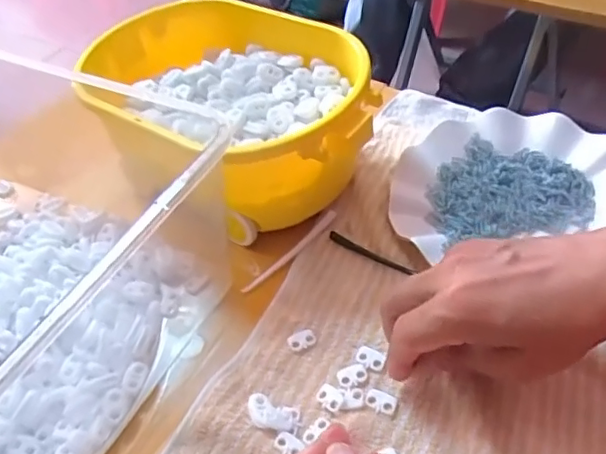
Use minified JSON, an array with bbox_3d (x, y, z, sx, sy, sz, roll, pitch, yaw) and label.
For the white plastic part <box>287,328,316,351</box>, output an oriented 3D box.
[{"bbox_3d":[-0.001,0.075,0.381,0.019,0.004,0.013,-21,49,-10],"label":"white plastic part"}]

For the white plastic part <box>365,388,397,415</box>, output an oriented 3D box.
[{"bbox_3d":[0.047,0.105,0.346,0.019,0.004,0.013,20,54,24],"label":"white plastic part"}]

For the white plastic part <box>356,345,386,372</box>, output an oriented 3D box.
[{"bbox_3d":[0.044,0.084,0.366,0.019,0.004,0.012,19,54,24],"label":"white plastic part"}]

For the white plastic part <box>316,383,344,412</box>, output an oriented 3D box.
[{"bbox_3d":[0.017,0.105,0.351,0.013,0.004,0.018,-39,54,-24],"label":"white plastic part"}]

